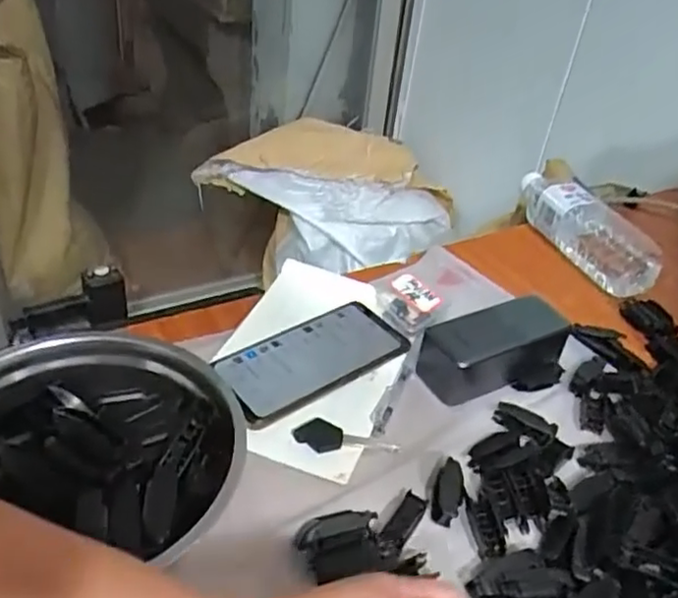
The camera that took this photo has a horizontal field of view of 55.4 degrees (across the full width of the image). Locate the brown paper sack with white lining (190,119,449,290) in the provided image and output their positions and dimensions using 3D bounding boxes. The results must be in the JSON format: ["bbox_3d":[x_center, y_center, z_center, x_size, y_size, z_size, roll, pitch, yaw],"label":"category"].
[{"bbox_3d":[-0.028,-0.181,1.319,0.487,0.299,0.169,13,37,9],"label":"brown paper sack with white lining"}]

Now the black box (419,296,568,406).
[{"bbox_3d":[0.136,0.042,0.563,0.129,0.046,0.059,-16,40,-24],"label":"black box"}]

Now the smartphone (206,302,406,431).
[{"bbox_3d":[-0.020,0.051,0.551,0.162,0.008,0.075,-23,50,-31],"label":"smartphone"}]

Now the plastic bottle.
[{"bbox_3d":[0.273,-0.082,0.734,0.061,0.078,0.204,-18,51,-26],"label":"plastic bottle"}]

